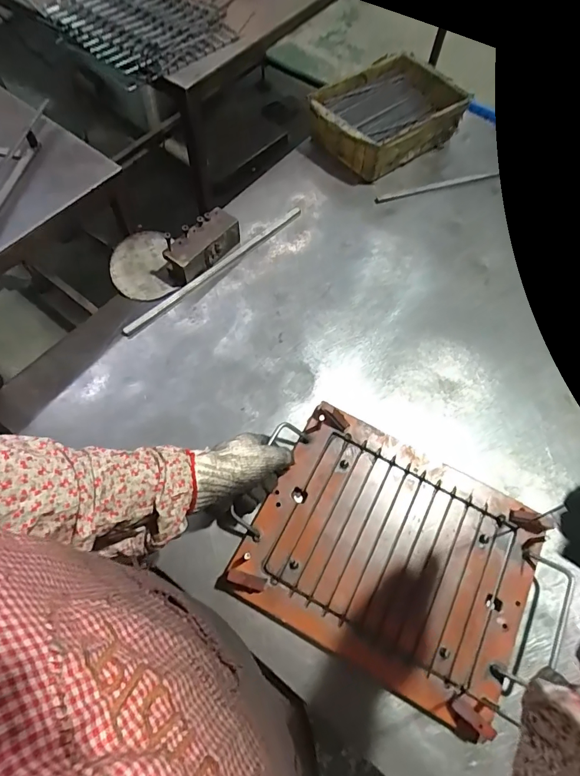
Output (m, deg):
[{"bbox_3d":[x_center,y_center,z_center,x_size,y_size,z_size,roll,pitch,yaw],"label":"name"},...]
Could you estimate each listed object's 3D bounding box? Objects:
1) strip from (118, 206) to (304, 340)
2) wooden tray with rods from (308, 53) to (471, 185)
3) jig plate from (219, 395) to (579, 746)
[{"bbox_3d":[-0.111,-0.190,0.674,0.018,0.009,0.351,42,69,15],"label":"strip"},{"bbox_3d":[0.177,-0.502,0.801,0.252,0.071,0.189,-35,71,-18],"label":"wooden tray with rods"},{"bbox_3d":[0.120,0.190,0.492,0.321,0.026,0.245,27,66,9],"label":"jig plate"}]

